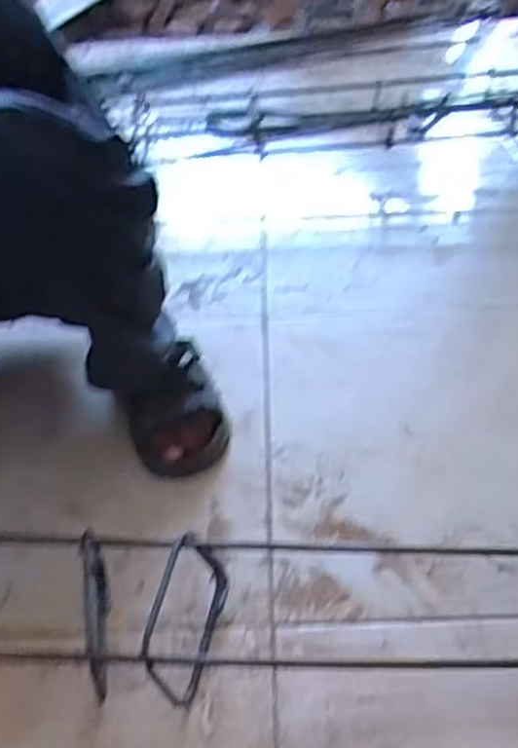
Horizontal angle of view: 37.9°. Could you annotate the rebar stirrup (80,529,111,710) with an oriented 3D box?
[{"bbox_3d":[-0.149,0.215,0.680,0.014,0.069,0.141,-9,40,-5],"label":"rebar stirrup"}]

